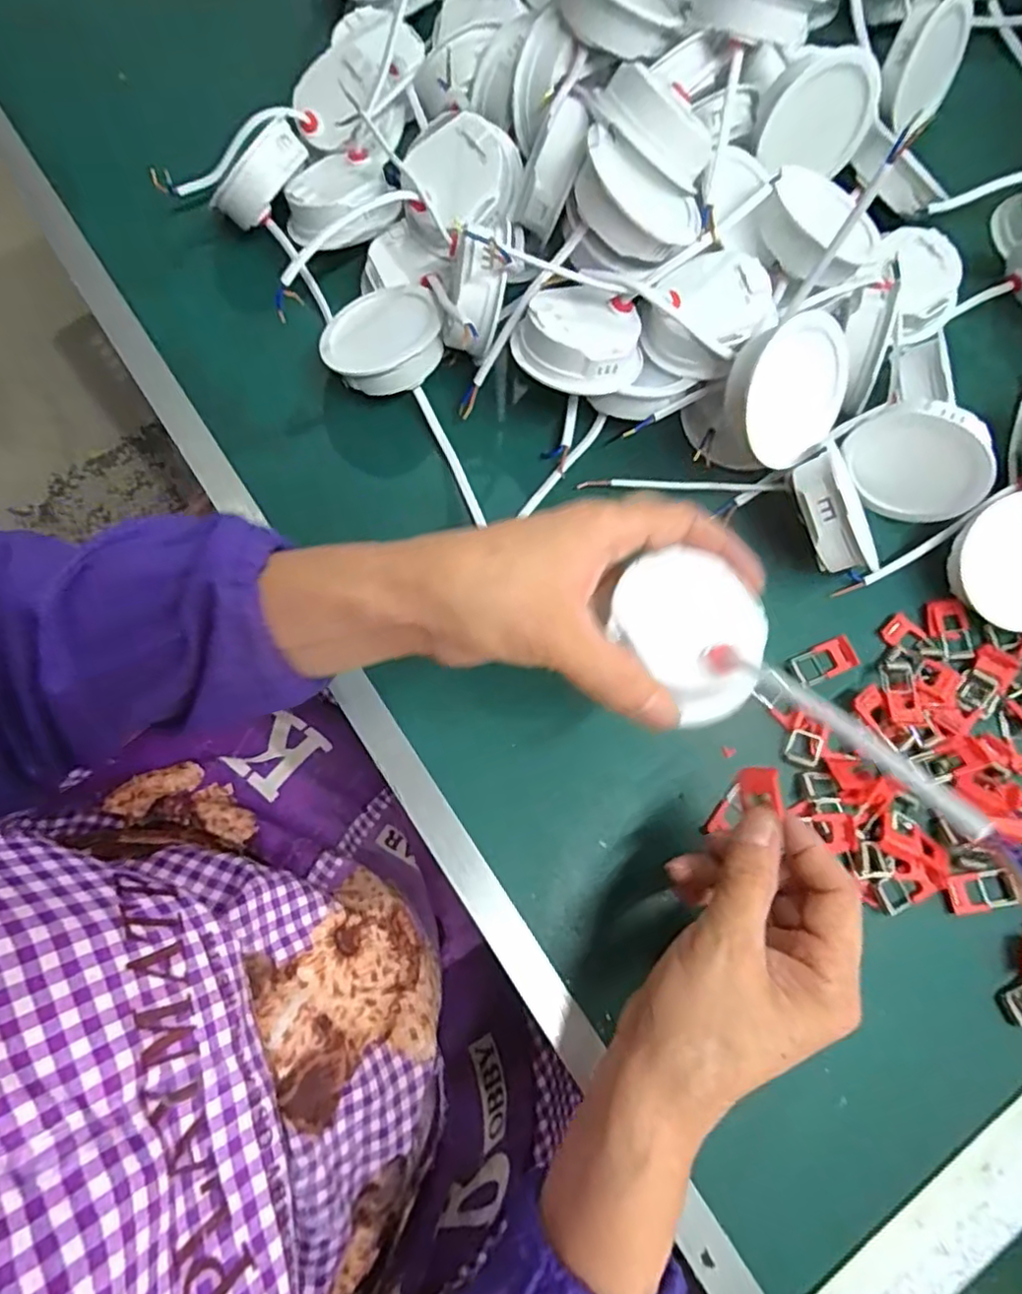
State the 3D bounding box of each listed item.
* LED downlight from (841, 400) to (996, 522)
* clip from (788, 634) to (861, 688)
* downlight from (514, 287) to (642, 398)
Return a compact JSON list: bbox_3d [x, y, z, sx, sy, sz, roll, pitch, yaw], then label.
[{"bbox_3d":[0.219,-0.103,0.342,0.071,0.063,0.028,29,62,8],"label":"LED downlight"},{"bbox_3d":[0.171,0.008,0.346,0.037,0.004,0.019,-25,79,-6],"label":"clip"},{"bbox_3d":[0.038,-0.165,0.338,0.064,0.024,0.056,42,80,8],"label":"downlight"}]

